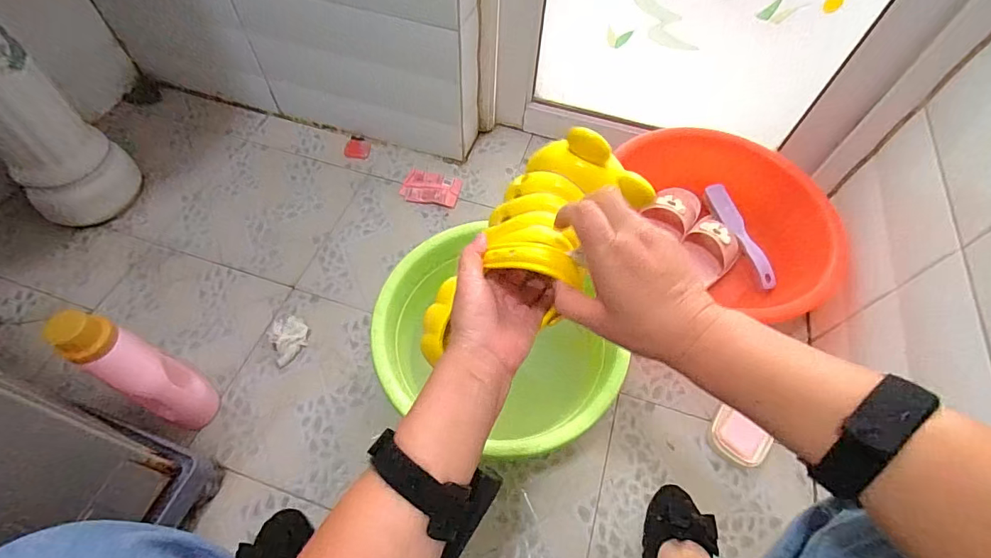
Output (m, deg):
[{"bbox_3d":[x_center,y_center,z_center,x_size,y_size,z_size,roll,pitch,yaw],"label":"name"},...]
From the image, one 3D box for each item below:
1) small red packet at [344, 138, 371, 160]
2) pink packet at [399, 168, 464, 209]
[{"bbox_3d":[-0.308,-0.291,1.019,0.058,0.007,0.058,8,59,3],"label":"small red packet"},{"bbox_3d":[-0.135,-0.194,0.963,0.120,0.013,0.085,11,59,5],"label":"pink packet"}]

